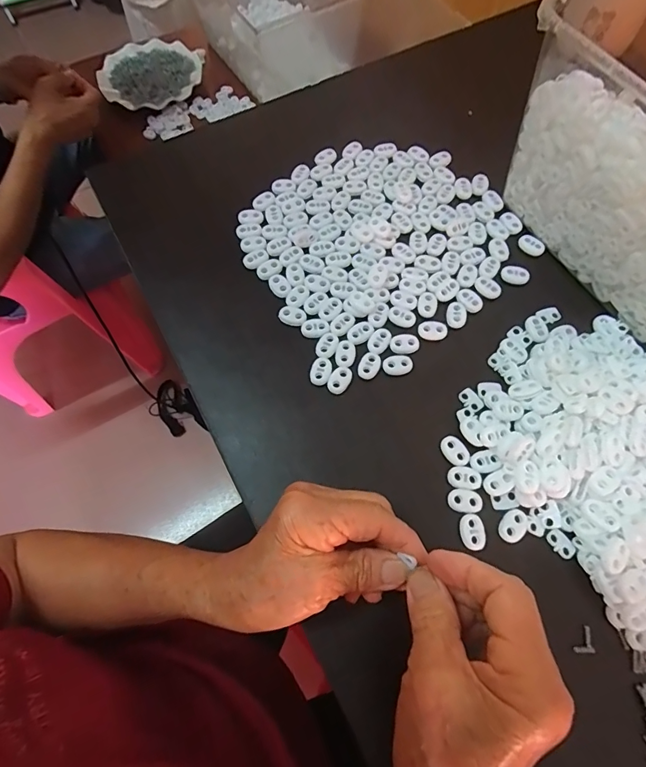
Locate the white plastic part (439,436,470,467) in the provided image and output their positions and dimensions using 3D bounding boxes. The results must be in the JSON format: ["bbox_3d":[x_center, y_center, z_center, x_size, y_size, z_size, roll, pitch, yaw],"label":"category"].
[{"bbox_3d":[0.094,0.048,0.294,0.016,0.004,0.022,-31,71,-10],"label":"white plastic part"}]

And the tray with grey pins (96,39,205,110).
[{"bbox_3d":[-0.318,-0.575,0.773,0.184,0.027,0.175,23,71,10],"label":"tray with grey pins"}]

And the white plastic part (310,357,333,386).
[{"bbox_3d":[-0.001,-0.011,0.318,0.015,0.004,0.023,12,70,6],"label":"white plastic part"}]

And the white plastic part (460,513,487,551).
[{"bbox_3d":[0.099,0.098,0.275,0.017,0.004,0.022,-2,69,1],"label":"white plastic part"}]

